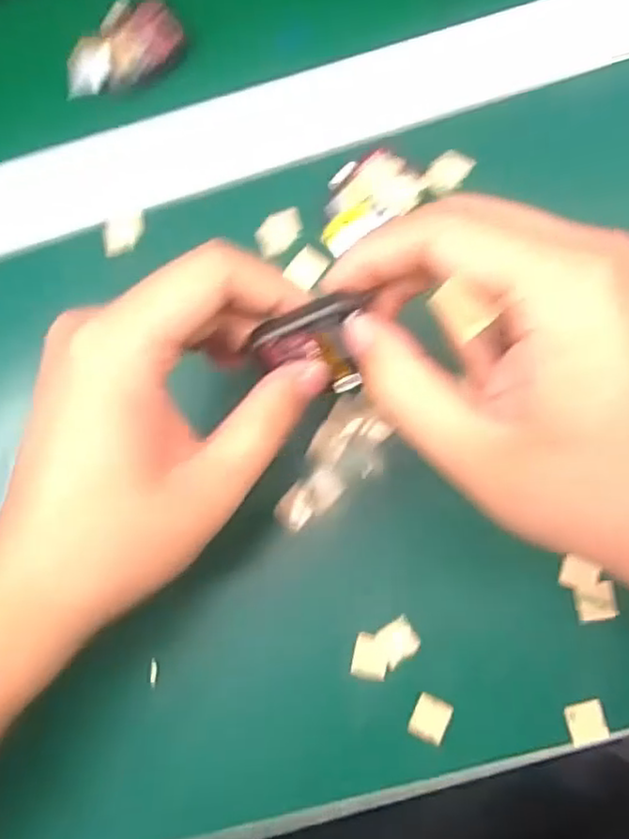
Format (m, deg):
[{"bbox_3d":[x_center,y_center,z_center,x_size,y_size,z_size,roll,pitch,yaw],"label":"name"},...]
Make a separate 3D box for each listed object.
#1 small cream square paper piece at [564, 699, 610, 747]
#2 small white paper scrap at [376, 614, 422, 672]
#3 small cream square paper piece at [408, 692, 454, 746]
[{"bbox_3d":[0.119,0.133,0.291,0.016,0.004,0.017,-15,81,3],"label":"small cream square paper piece"},{"bbox_3d":[0.038,0.100,0.301,0.019,0.004,0.017,-36,81,0],"label":"small white paper scrap"},{"bbox_3d":[0.052,0.133,0.296,0.016,0.004,0.018,25,85,8],"label":"small cream square paper piece"}]

